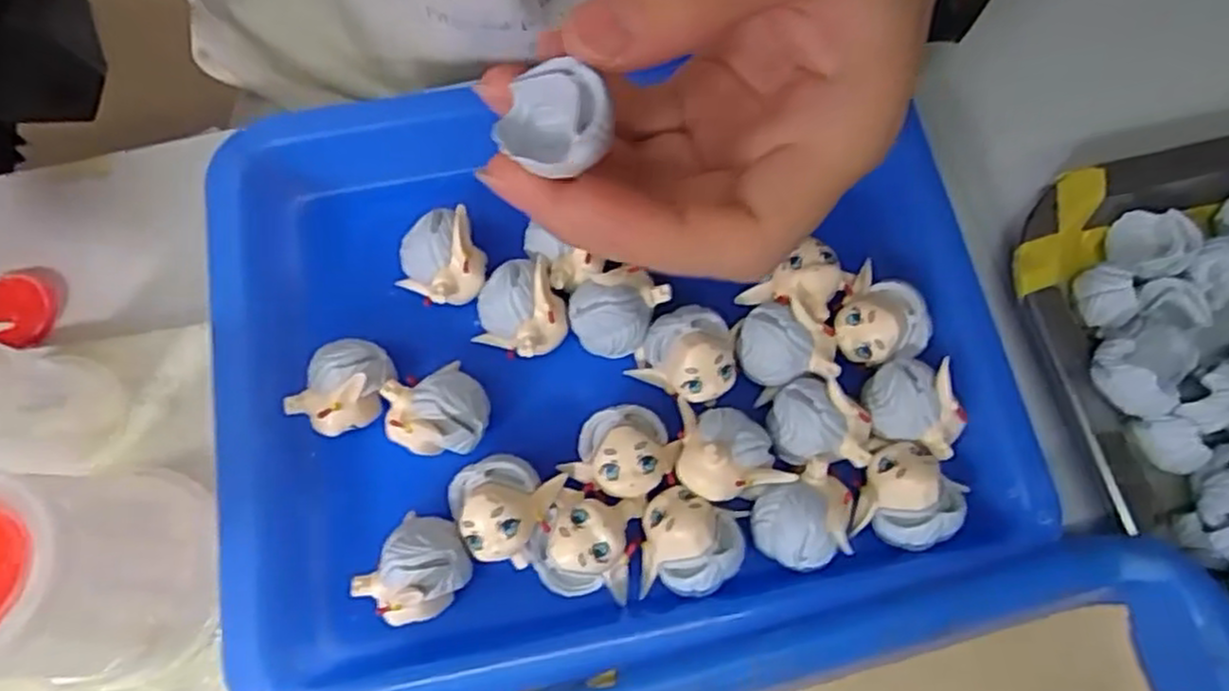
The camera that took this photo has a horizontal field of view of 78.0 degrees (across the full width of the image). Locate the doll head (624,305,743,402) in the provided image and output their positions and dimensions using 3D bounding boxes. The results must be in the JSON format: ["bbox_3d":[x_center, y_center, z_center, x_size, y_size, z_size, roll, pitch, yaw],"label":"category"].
[{"bbox_3d":[0.022,0.002,0.223,0.028,0.020,0.026,24,72,5],"label":"doll head"}]

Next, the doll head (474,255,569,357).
[{"bbox_3d":[-0.028,-0.010,0.224,0.026,0.023,0.026,1,72,-2],"label":"doll head"}]

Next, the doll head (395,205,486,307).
[{"bbox_3d":[-0.052,-0.024,0.229,0.024,0.028,0.025,1,72,-2],"label":"doll head"}]

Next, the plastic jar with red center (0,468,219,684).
[{"bbox_3d":[-0.126,0.056,0.181,0.044,0.072,0.043,1,72,-2],"label":"plastic jar with red center"}]

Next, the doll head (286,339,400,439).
[{"bbox_3d":[-0.077,0.012,0.218,0.024,0.023,0.028,34,74,9],"label":"doll head"}]

